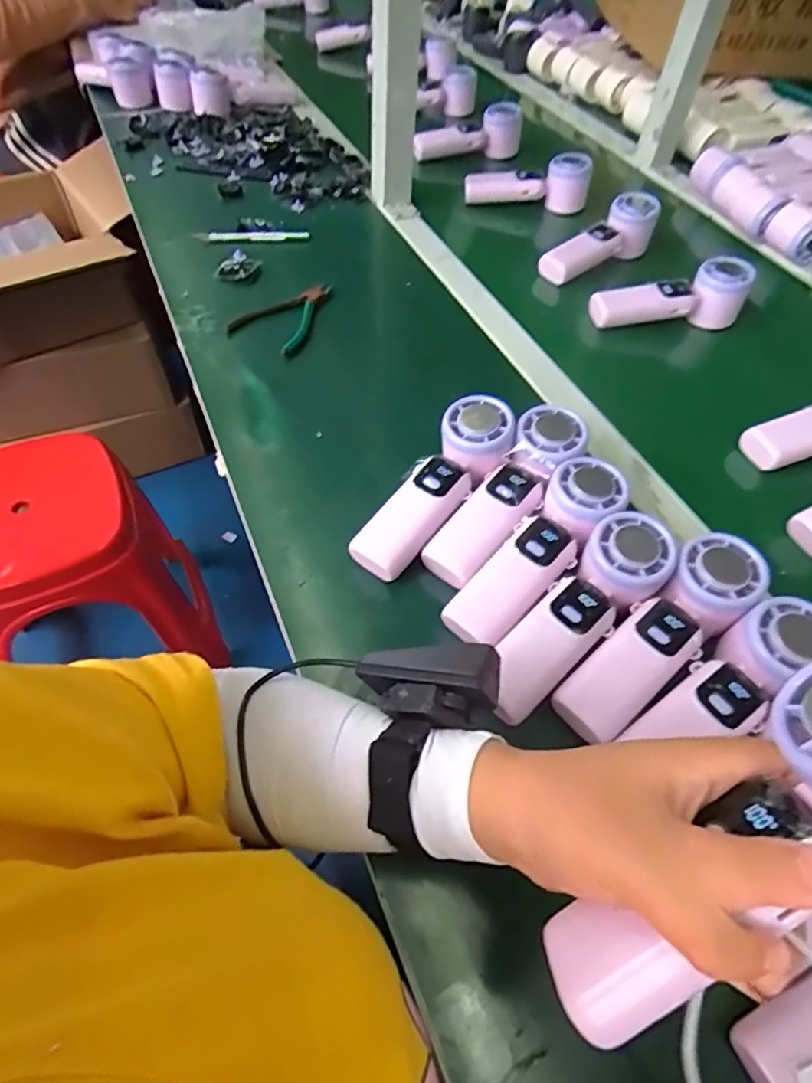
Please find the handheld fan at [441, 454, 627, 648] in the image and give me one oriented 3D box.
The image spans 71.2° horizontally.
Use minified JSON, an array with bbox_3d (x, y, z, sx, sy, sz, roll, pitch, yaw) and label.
[{"bbox_3d":[0.095,0.010,0.405,0.055,0.056,0.168,35,60,19],"label":"handheld fan"}]

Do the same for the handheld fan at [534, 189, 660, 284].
[{"bbox_3d":[0.234,-0.358,0.695,0.171,0.058,0.053,-35,63,-11],"label":"handheld fan"}]

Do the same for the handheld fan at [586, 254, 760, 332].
[{"bbox_3d":[0.285,-0.268,0.612,0.159,0.059,0.046,-5,55,-7],"label":"handheld fan"}]

